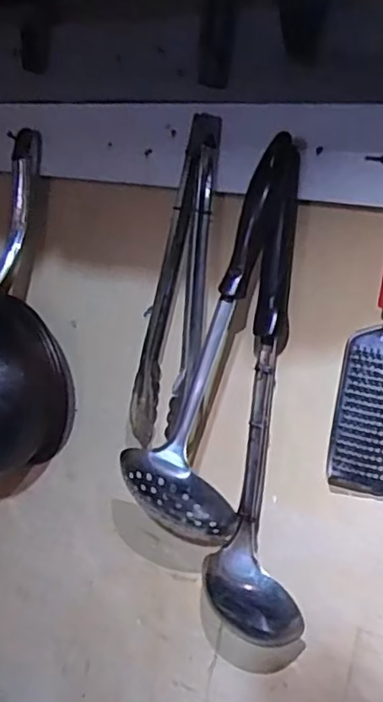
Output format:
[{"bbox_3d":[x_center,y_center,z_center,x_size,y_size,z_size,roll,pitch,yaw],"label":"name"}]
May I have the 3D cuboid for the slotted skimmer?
[{"bbox_3d":[0.007,-0.002,0.463,0.092,0.308,0.042,6,12,-6],"label":"slotted skimmer"}]

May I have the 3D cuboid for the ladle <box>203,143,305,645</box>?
[{"bbox_3d":[0.068,0.048,0.473,0.073,0.379,0.064,8,12,3],"label":"ladle"}]

